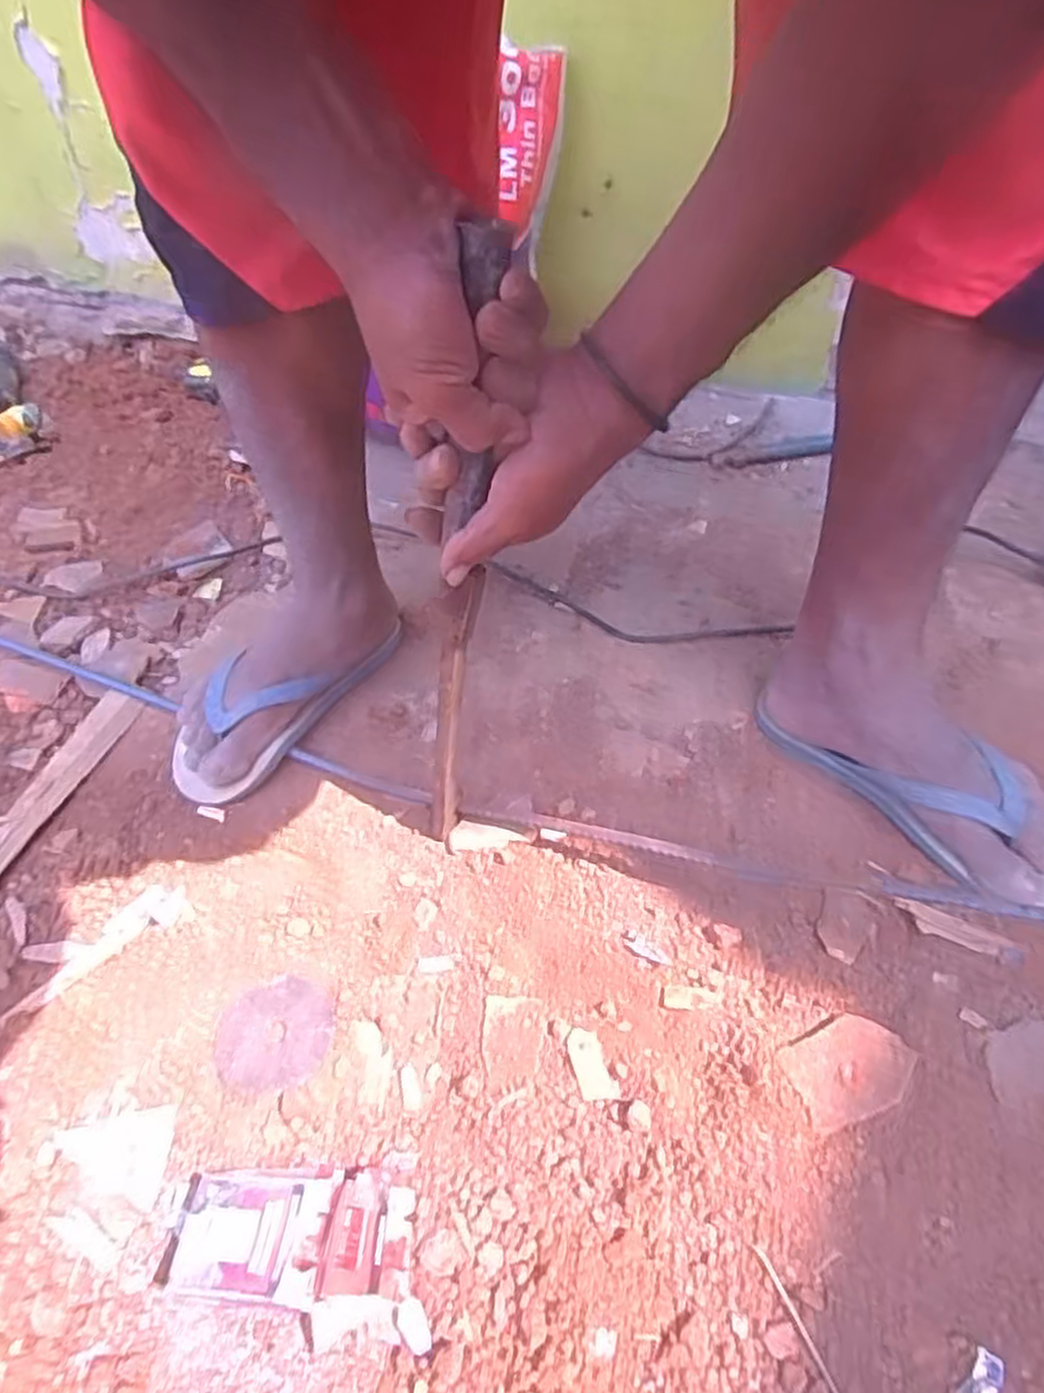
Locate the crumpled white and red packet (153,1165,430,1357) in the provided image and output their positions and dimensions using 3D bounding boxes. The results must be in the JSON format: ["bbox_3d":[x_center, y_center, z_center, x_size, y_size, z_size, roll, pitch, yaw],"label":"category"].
[{"bbox_3d":[-0.126,0.299,0.431,0.152,0.024,0.074,3,45,6],"label":"crumpled white and red packet"}]

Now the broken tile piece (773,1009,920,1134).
[{"bbox_3d":[0.196,0.221,0.472,0.071,0.008,0.052,-16,46,-13],"label":"broken tile piece"}]

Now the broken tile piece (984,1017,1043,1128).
[{"bbox_3d":[0.303,0.223,0.474,0.043,0.004,0.065,10,46,13],"label":"broken tile piece"}]

